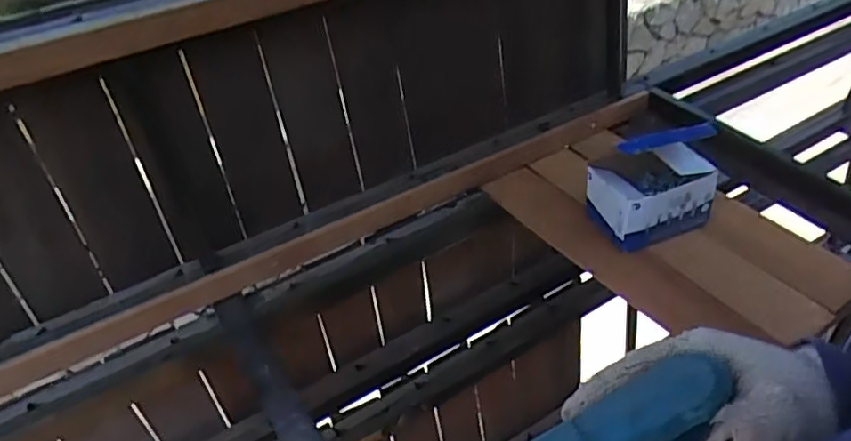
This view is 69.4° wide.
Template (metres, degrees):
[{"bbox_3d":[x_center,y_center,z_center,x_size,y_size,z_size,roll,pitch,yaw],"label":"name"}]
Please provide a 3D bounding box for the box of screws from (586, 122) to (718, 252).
[{"bbox_3d":[0.269,-0.052,0.723,0.130,0.129,0.090,-14,42,-11],"label":"box of screws"}]

